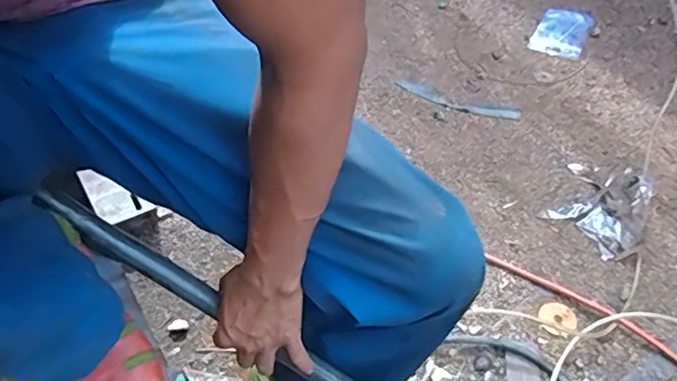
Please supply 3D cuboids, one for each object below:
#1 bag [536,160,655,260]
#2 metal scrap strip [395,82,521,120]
[{"bbox_3d":[0.573,0.024,1.243,0.200,0.065,0.229,32,57,23],"label":"bag"},{"bbox_3d":[0.306,-0.231,1.494,0.321,0.020,0.058,20,53,15],"label":"metal scrap strip"}]

